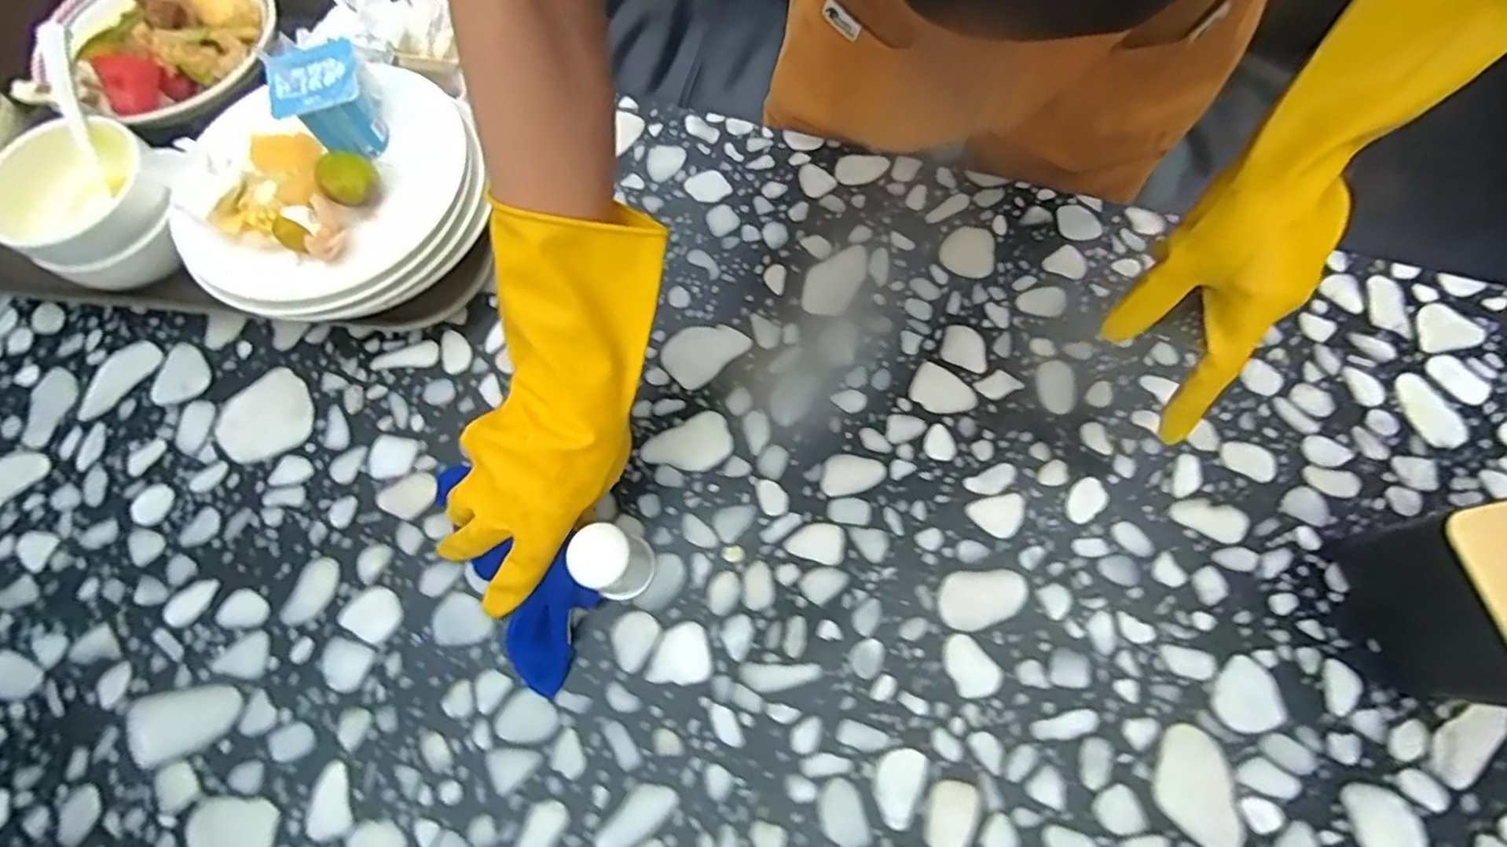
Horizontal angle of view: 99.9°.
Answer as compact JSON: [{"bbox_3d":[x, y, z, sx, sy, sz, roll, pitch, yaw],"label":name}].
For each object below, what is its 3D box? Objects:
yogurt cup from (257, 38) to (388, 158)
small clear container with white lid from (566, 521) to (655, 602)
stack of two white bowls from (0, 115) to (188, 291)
[{"bbox_3d":[-0.317,-0.240,0.479,0.061,0.060,0.060,-25,73,-6],"label":"yogurt cup"},{"bbox_3d":[-0.090,0.089,0.411,0.041,0.072,0.038,-41,74,-12],"label":"small clear container with white lid"},{"bbox_3d":[-0.507,-0.164,0.502,0.108,0.089,0.115,25,74,10],"label":"stack of two white bowls"}]

